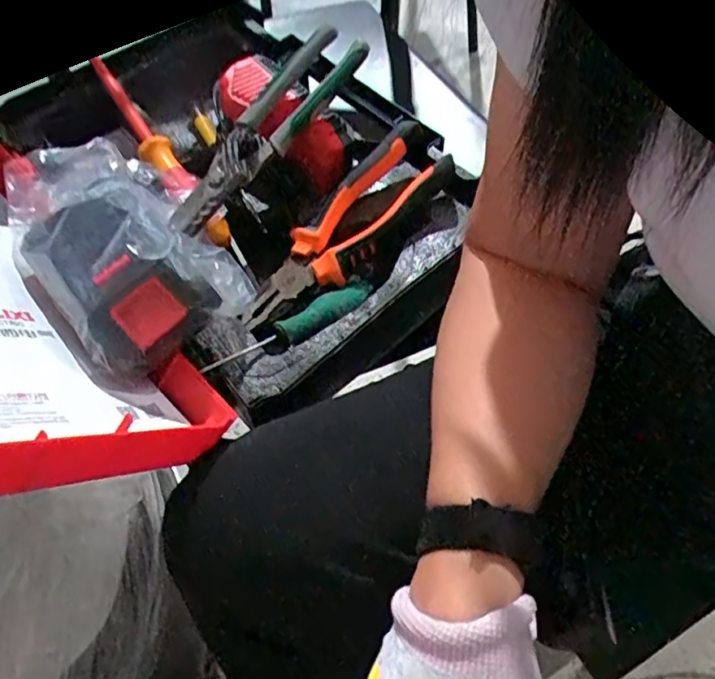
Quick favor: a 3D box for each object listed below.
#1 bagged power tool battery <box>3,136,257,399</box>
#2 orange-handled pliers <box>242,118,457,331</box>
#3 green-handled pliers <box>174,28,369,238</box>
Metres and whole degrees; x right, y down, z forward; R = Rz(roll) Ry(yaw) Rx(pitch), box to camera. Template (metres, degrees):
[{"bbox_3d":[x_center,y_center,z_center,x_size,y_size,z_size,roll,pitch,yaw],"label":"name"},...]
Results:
[{"bbox_3d":[-0.160,-0.063,0.406,0.121,0.071,0.180,-38,64,-19],"label":"bagged power tool battery"},{"bbox_3d":[-0.010,-0.078,0.453,0.186,0.028,0.048,-46,66,-5],"label":"orange-handled pliers"},{"bbox_3d":[-0.066,-0.149,0.446,0.049,0.021,0.186,35,81,21],"label":"green-handled pliers"}]

